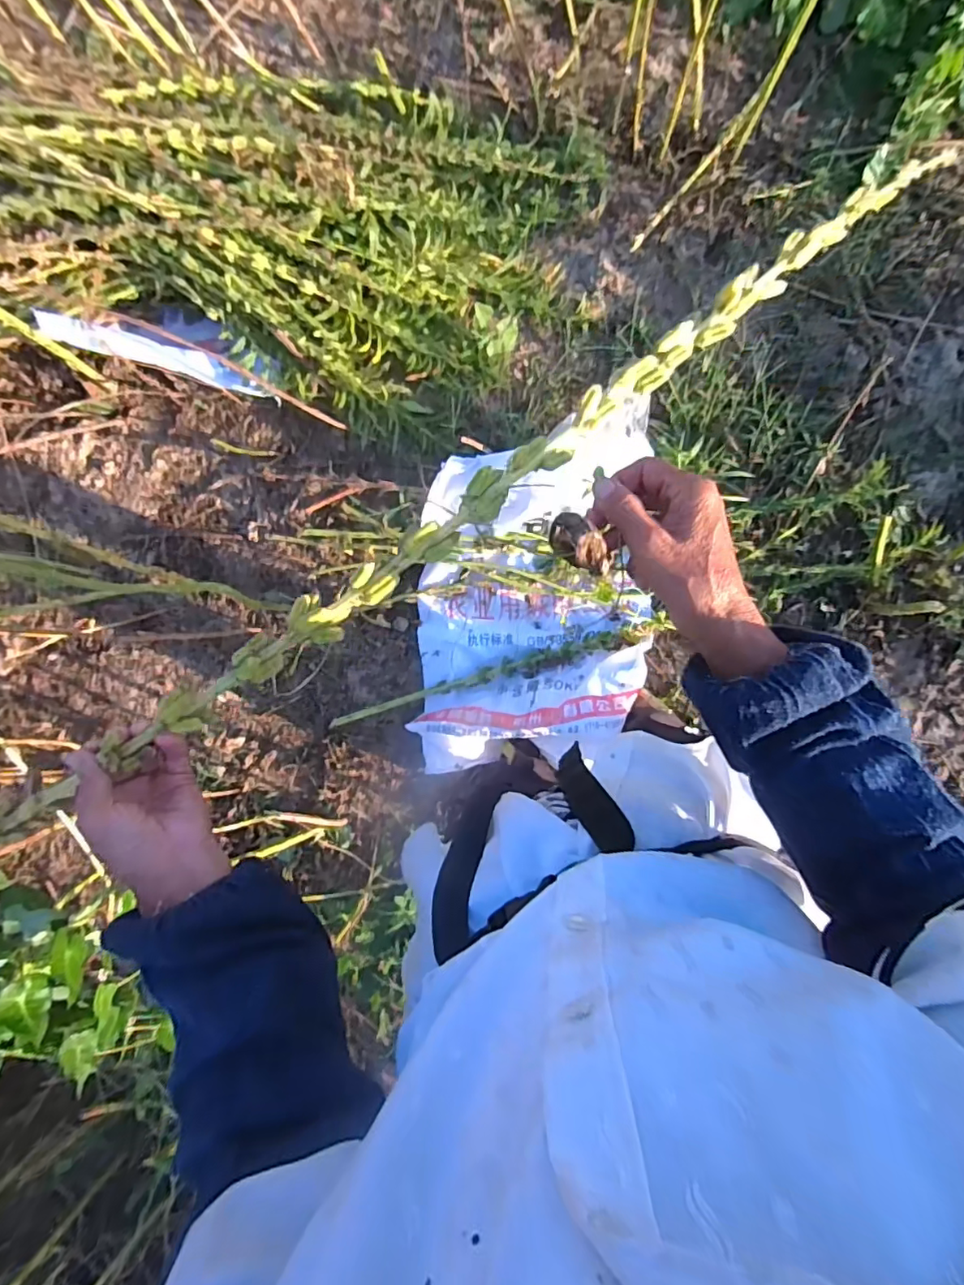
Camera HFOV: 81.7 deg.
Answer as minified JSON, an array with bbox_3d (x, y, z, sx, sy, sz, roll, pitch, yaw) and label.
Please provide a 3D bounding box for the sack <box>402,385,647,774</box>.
[{"bbox_3d":[0.107,-0.118,1.191,0.519,0.124,0.795,-2,87,6],"label":"sack"}]

